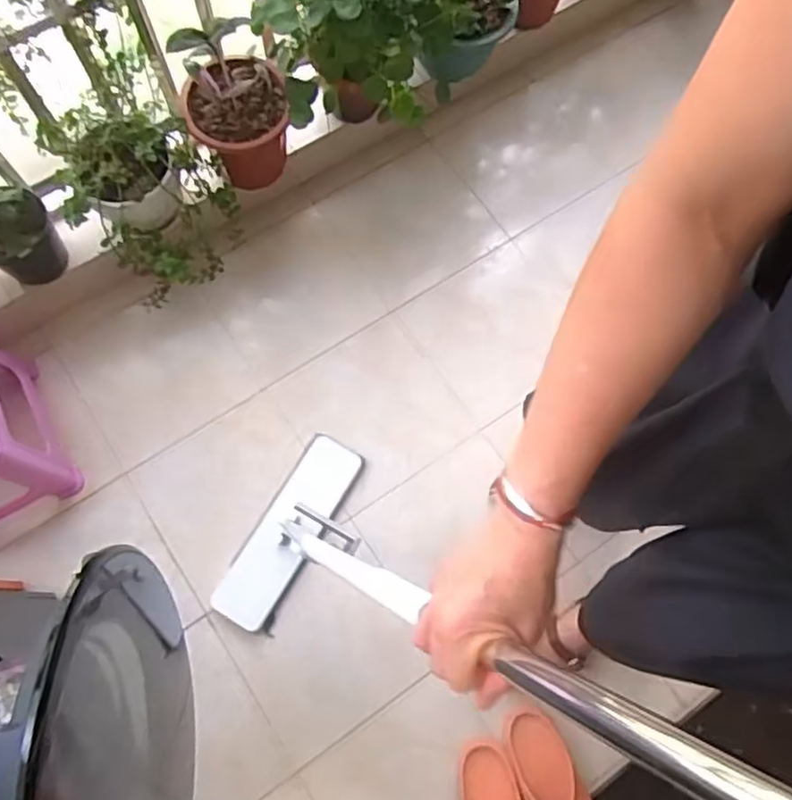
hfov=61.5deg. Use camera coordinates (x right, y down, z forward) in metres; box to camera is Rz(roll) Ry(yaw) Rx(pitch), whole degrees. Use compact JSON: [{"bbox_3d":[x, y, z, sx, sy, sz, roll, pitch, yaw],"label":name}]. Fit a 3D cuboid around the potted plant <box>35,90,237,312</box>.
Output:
[{"bbox_3d":[-0.432,-0.358,1.173,0.248,0.242,0.251,-30,76,-11],"label":"potted plant"}]

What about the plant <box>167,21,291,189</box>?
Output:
[{"bbox_3d":[-0.276,-0.520,1.135,0.178,0.294,0.188,-15,74,-7],"label":"plant"}]

